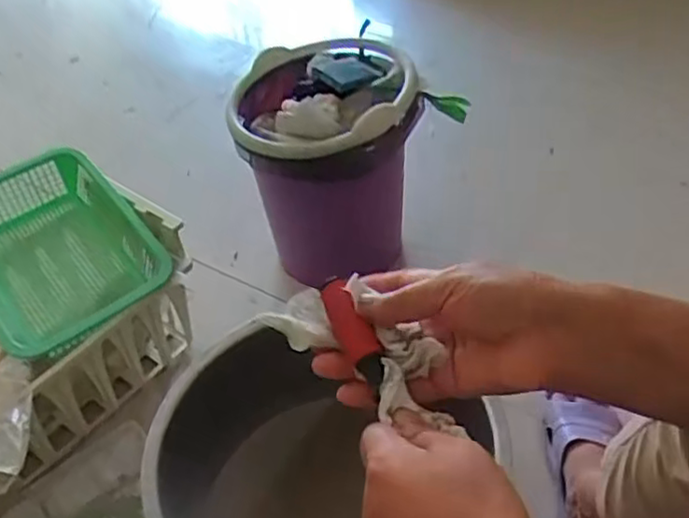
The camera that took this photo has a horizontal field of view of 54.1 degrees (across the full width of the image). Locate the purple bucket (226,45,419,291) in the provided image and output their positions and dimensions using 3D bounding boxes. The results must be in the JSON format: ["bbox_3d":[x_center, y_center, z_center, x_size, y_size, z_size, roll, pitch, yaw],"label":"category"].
[{"bbox_3d":[-0.017,-0.155,1.084,0.251,0.326,0.310,3,46,9],"label":"purple bucket"}]

